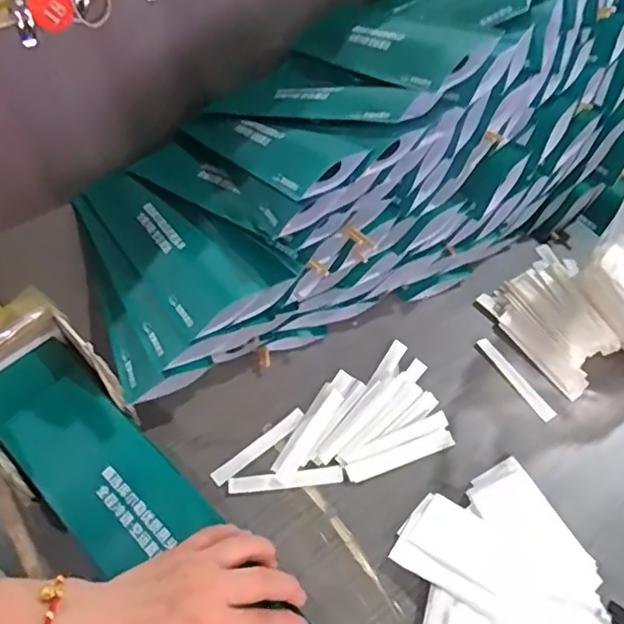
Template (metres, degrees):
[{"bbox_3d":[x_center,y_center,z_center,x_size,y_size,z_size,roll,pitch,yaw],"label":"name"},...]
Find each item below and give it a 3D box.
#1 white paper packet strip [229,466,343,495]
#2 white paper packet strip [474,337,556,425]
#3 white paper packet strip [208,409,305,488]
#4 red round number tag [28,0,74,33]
[{"bbox_3d":[-0.021,0.135,0.484,0.091,0.004,0.013,-5,58,-3],"label":"white paper packet strip"},{"bbox_3d":[0.181,0.060,0.536,0.013,0.004,0.090,-29,62,-17],"label":"white paper packet strip"},{"bbox_3d":[-0.044,0.111,0.500,0.090,0.004,0.013,-35,64,-20],"label":"white paper packet strip"},{"bbox_3d":[-0.218,-0.252,0.502,0.006,0.036,0.032,42,98,33],"label":"red round number tag"}]

